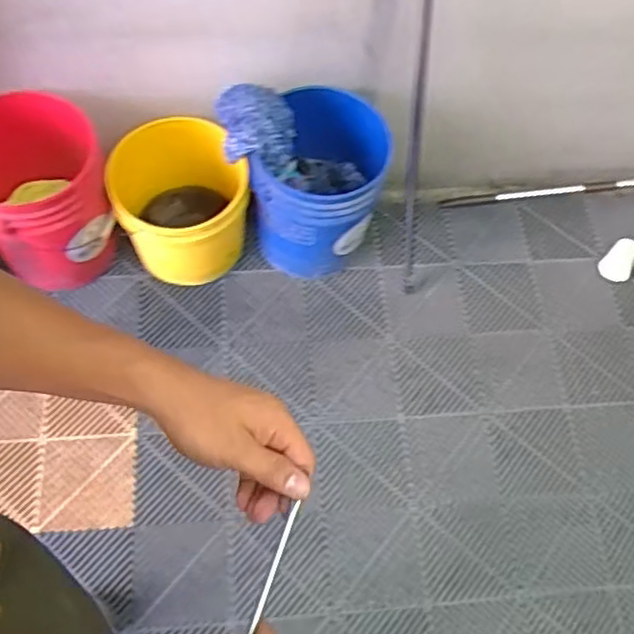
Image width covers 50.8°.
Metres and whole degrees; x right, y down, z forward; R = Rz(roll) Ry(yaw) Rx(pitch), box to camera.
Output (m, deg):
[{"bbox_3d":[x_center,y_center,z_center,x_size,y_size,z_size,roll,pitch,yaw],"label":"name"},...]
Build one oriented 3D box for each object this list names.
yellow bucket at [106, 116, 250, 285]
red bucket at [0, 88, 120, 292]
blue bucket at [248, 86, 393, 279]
[{"bbox_3d":[-0.332,-0.279,1.601,0.320,0.319,0.293,1,65,-2],"label":"yellow bucket"},{"bbox_3d":[-0.651,-0.301,1.554,0.332,0.299,0.373,-28,71,-17],"label":"red bucket"},{"bbox_3d":[0.009,-0.299,1.601,0.274,0.379,0.296,1,65,-2],"label":"blue bucket"}]

